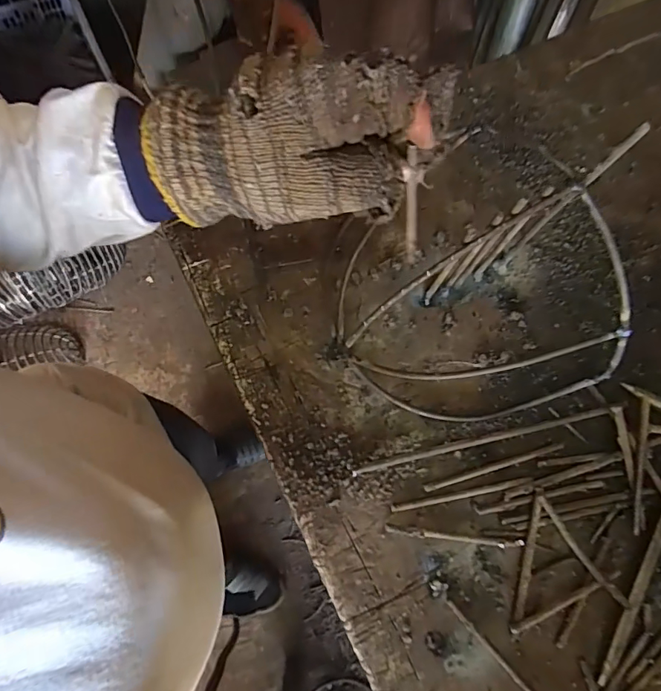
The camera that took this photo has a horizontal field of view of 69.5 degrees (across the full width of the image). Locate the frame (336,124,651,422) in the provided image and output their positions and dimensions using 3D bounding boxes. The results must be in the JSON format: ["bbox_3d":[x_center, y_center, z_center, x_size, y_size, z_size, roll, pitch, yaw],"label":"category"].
[{"bbox_3d":[0.112,-0.037,0.348,0.215,0.148,0.158,0,74,-2],"label":"frame"}]

